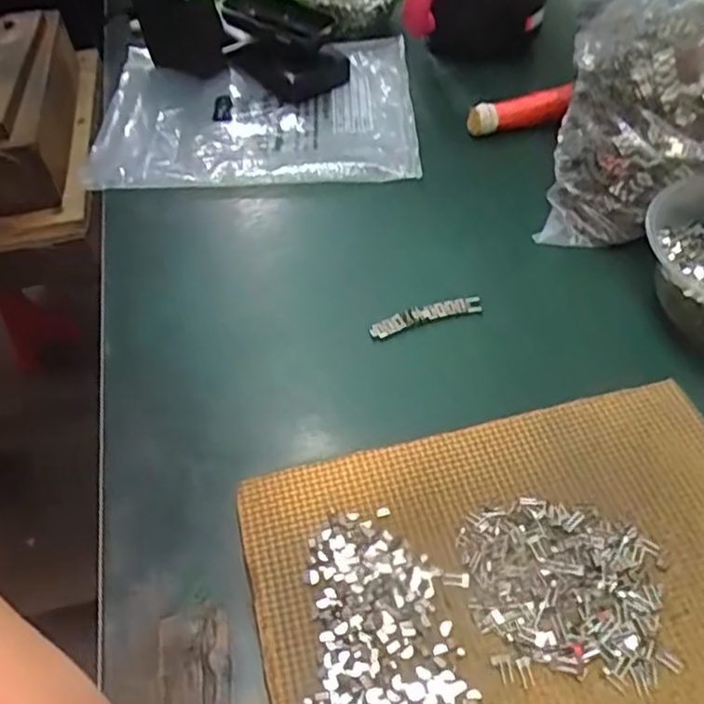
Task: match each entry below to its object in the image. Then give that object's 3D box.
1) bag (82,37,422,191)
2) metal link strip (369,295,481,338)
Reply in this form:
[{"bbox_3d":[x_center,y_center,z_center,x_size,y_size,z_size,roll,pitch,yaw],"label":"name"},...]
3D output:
[{"bbox_3d":[-0.091,-0.232,0.649,0.287,0.021,0.242,-3,48,0],"label":"bag"},{"bbox_3d":[0.049,-0.025,0.463,0.078,0.006,0.013,-18,50,-14],"label":"metal link strip"}]

